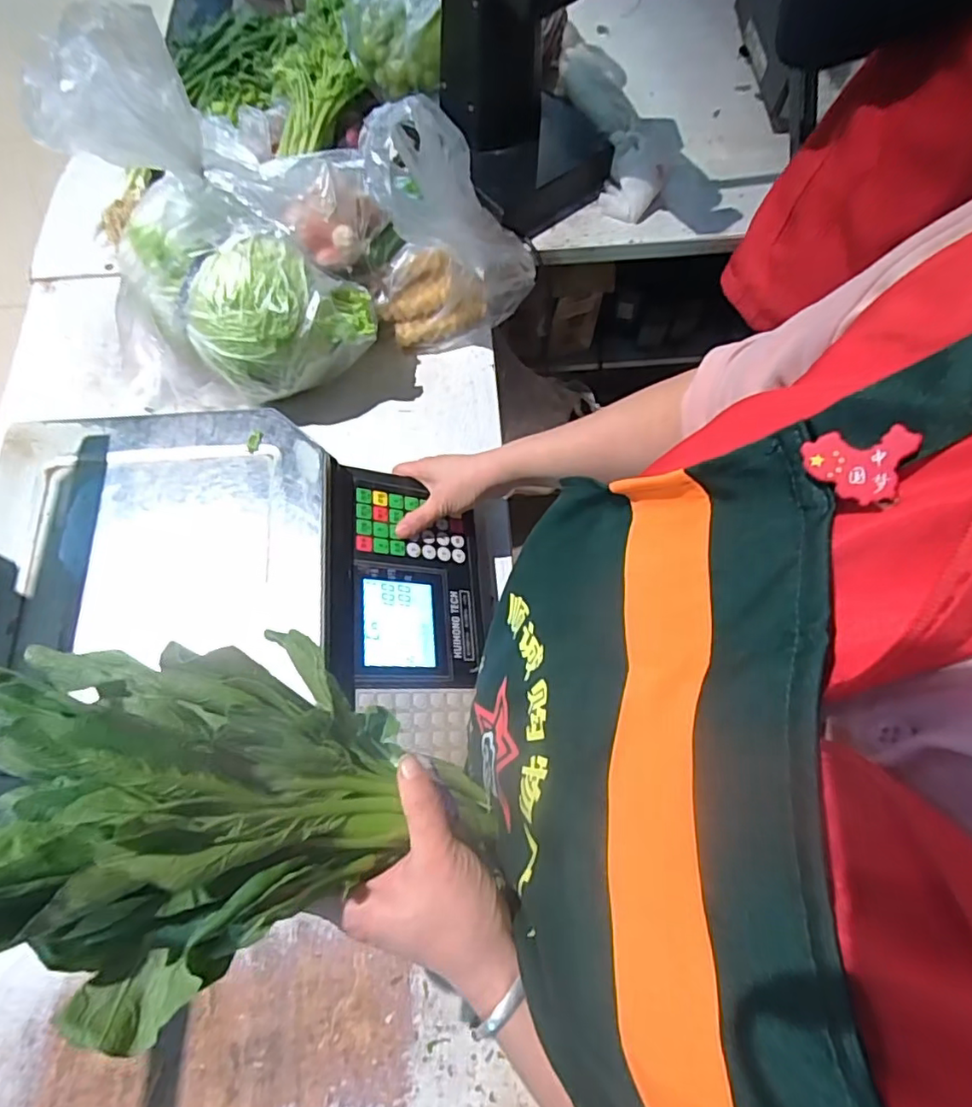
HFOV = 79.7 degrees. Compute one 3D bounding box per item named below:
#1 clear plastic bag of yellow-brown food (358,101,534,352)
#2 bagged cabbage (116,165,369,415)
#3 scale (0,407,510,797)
[{"bbox_3d":[-0.035,-0.363,0.663,0.198,0.248,0.092,-11,69,-4],"label":"clear plastic bag of yellow-brown food"},{"bbox_3d":[-0.278,-0.264,0.656,0.287,0.158,0.177,12,69,4],"label":"bagged cabbage"},{"bbox_3d":[-0.198,0.050,0.540,0.423,0.157,0.326,-4,69,-2],"label":"scale"}]

